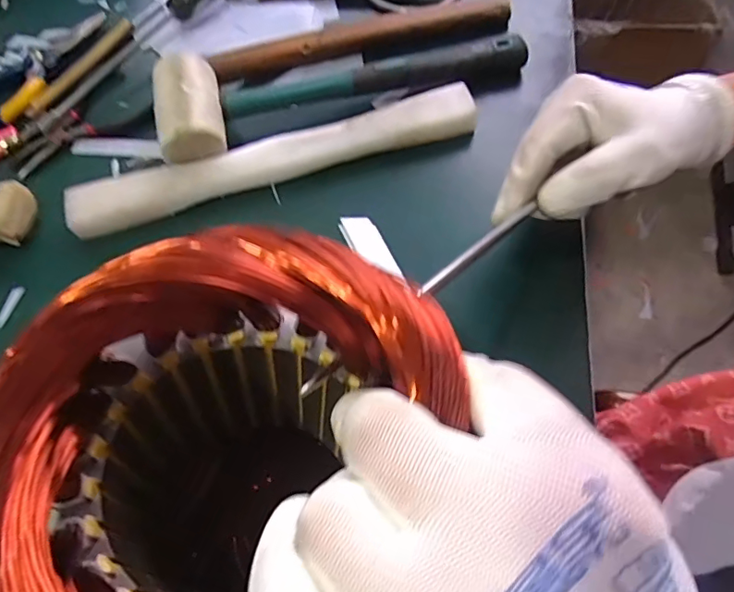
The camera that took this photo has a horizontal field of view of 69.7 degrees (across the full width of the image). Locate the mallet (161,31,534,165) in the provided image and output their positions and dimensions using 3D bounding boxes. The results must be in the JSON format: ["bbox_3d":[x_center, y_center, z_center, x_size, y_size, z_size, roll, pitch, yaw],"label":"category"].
[{"bbox_3d":[-0.017,-0.166,0.395,0.277,0.044,0.072,-16,64,-4],"label":"mallet"}]

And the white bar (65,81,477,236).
[{"bbox_3d":[-0.066,-0.100,0.381,0.292,0.021,0.035,-17,64,-5],"label":"white bar"}]

